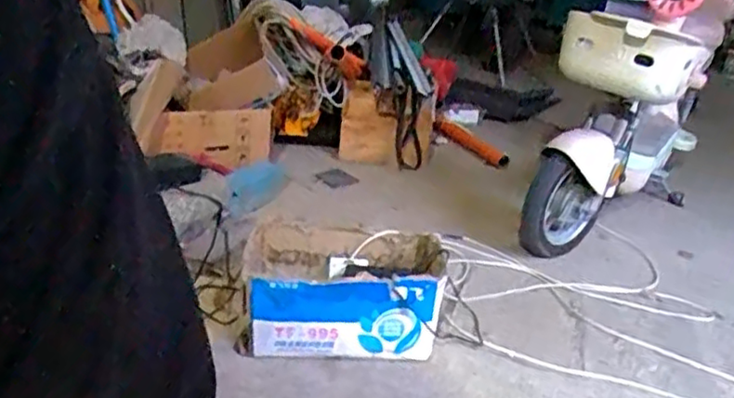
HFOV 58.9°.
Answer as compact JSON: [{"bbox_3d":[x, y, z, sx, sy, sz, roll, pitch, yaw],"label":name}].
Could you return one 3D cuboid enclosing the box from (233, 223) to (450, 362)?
[{"bbox_3d":[-0.043,0.238,1.264,0.367,0.188,0.053,3,24,-4],"label":"box"}]

